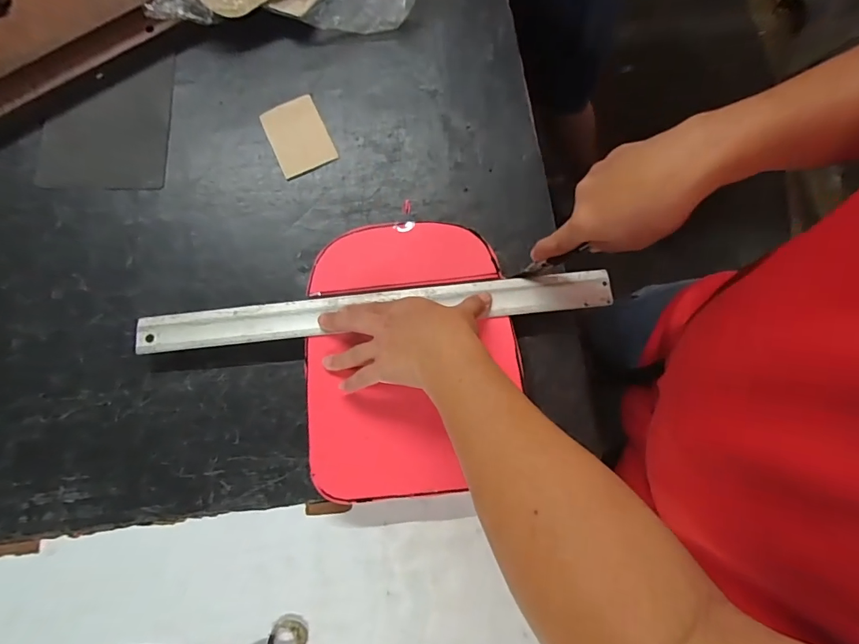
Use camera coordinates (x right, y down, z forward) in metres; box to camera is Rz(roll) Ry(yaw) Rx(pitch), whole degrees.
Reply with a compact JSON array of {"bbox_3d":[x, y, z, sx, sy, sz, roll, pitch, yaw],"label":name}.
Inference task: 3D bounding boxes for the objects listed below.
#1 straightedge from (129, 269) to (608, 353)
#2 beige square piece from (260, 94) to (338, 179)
[{"bbox_3d":[-0.060,-0.013,0.468,0.494,0.004,0.042,-6,77,0],"label":"straightedge"},{"bbox_3d":[-0.160,-0.228,0.539,0.068,0.009,0.096,-24,79,-5],"label":"beige square piece"}]

